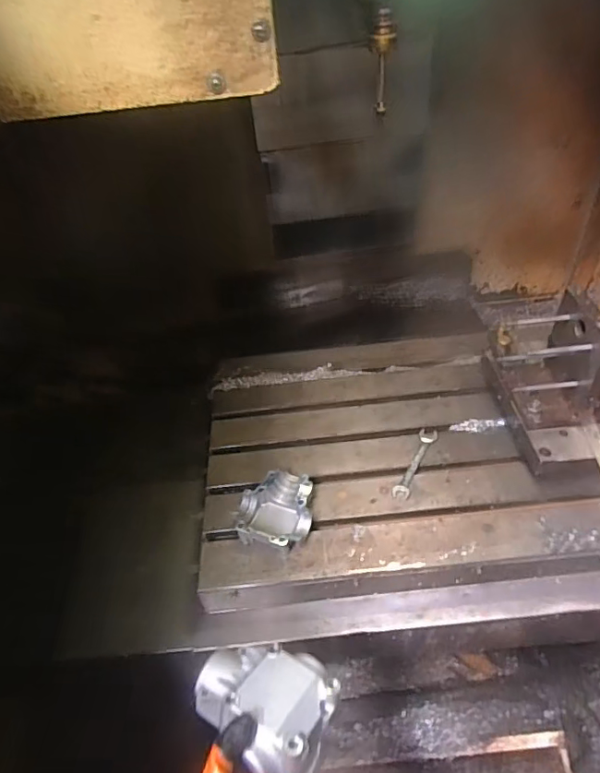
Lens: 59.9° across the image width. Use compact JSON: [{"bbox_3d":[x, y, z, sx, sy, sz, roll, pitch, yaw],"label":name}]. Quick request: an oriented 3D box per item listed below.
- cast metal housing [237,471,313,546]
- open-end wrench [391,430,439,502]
[{"bbox_3d":[-0.044,0.231,0.959,0.131,0.054,0.144,-2,43,5],"label":"cast metal housing"},{"bbox_3d":[0.227,0.148,1.020,0.037,0.007,0.189,16,47,22],"label":"open-end wrench"}]

